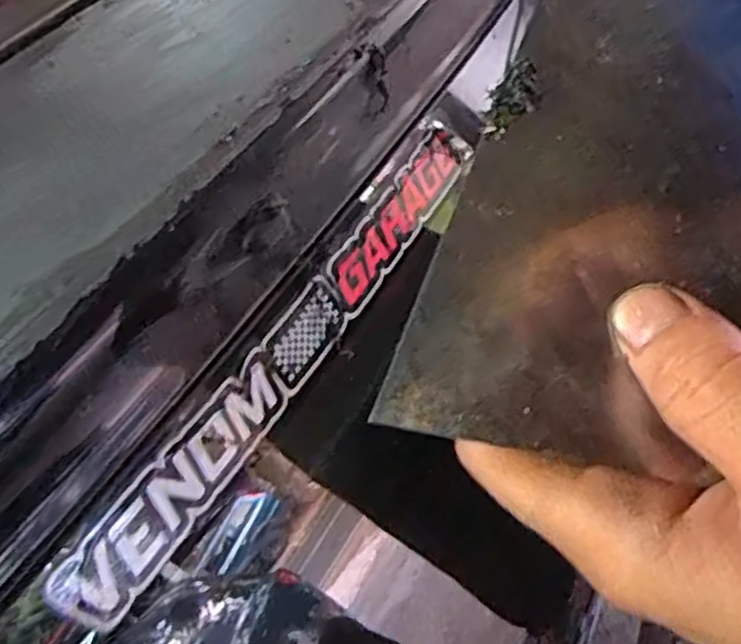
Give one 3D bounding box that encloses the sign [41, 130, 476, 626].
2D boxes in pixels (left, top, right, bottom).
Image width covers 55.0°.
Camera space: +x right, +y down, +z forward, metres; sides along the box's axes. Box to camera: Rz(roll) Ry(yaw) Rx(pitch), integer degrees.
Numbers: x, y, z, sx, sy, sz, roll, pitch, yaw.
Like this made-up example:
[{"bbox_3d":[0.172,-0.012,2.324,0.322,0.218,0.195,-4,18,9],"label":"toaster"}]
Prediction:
[{"bbox_3d":[-0.029,0.002,0.322,0.004,0.033,0.291,-1,42,46],"label":"sign"}]

